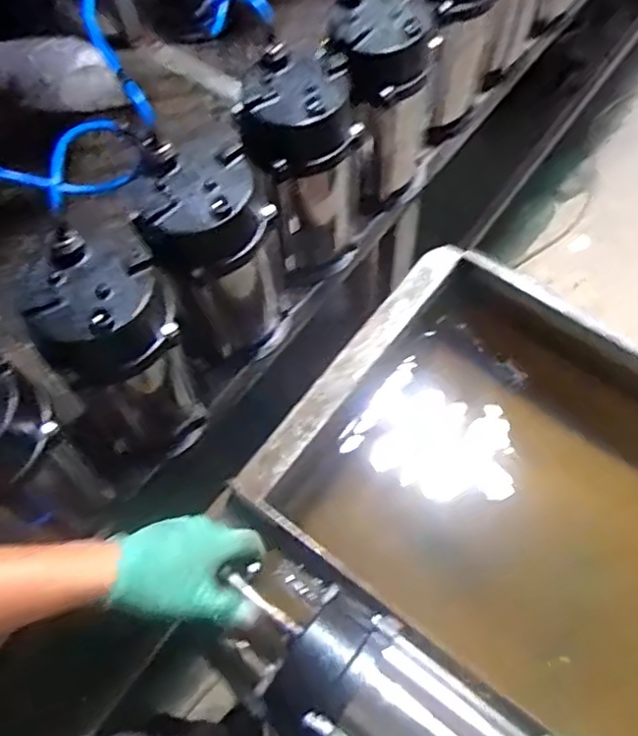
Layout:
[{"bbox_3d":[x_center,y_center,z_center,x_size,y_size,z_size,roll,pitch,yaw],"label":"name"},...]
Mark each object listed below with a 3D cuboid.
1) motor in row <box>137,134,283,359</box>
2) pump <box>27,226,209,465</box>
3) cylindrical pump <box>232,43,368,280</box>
[{"bbox_3d":[-0.102,-0.106,0.711,0.117,0.248,0.102,-16,63,-6],"label":"motor in row"},{"bbox_3d":[-0.189,-0.009,0.671,0.115,0.285,0.110,-1,62,2],"label":"pump"},{"bbox_3d":[-0.011,-0.219,0.769,0.117,0.250,0.128,1,62,3],"label":"cylindrical pump"}]

